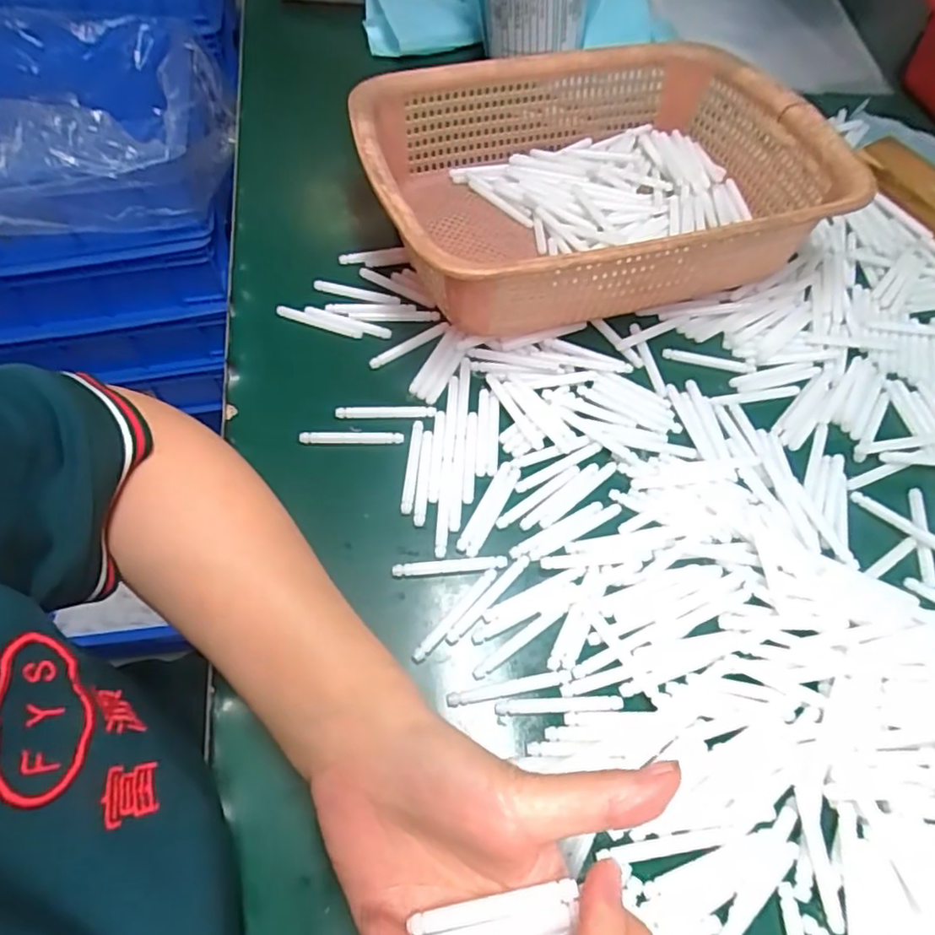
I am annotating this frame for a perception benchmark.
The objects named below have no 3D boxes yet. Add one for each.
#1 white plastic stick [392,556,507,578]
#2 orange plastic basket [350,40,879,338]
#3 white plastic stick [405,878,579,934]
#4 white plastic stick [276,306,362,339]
[{"bbox_3d":[-0.009,0.050,0.313,0.058,0.004,0.007,-5,60,-3],"label":"white plastic stick"},{"bbox_3d":[0.081,-0.187,0.407,0.282,0.085,0.204,-16,61,-9],"label":"orange plastic basket"},{"bbox_3d":[0.009,0.145,0.201,0.055,0.004,0.005,-19,60,9],"label":"white plastic stick"},{"bbox_3d":[-0.095,-0.094,0.392,0.057,0.005,0.006,16,61,9],"label":"white plastic stick"}]

